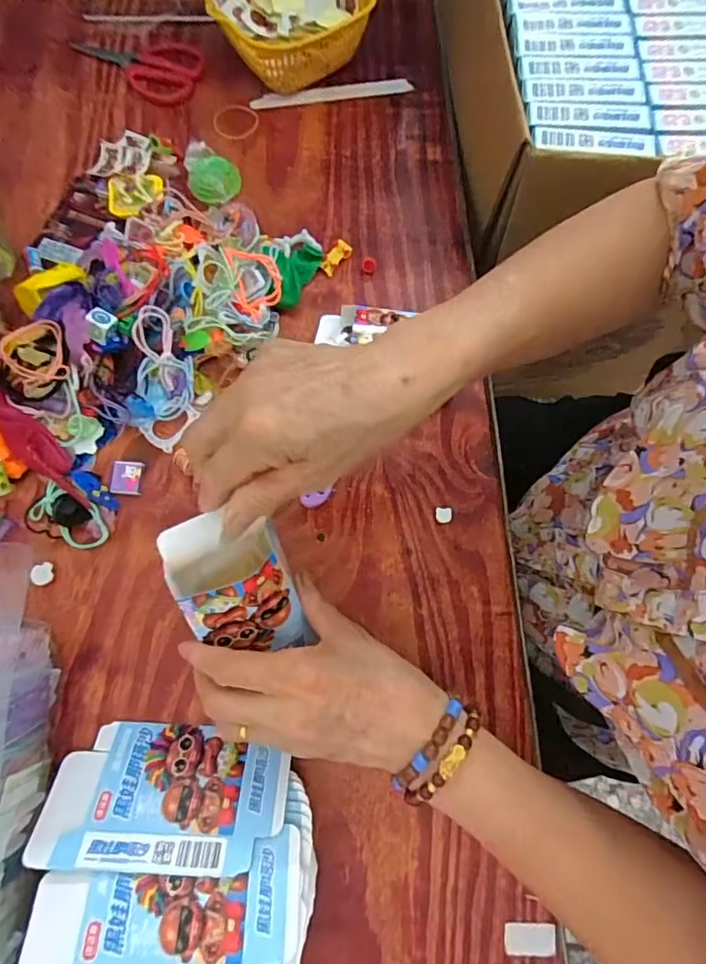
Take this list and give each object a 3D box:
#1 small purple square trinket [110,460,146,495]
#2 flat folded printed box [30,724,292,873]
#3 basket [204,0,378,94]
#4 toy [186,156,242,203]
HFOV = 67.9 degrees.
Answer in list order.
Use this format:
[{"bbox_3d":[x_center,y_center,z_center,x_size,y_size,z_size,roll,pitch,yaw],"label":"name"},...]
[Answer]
[{"bbox_3d":[-0.176,-0.004,0.410,0.022,0.008,0.026,5,73,0],"label":"small purple square trinket"},{"bbox_3d":[-0.117,0.197,0.333,0.146,0.004,0.082,3,42,0],"label":"flat folded printed box"},{"bbox_3d":[-0.062,-0.459,0.518,0.151,0.074,0.138,0,73,-1],"label":"basket"},{"bbox_3d":[-0.129,-0.280,0.490,0.047,0.021,0.042,-15,74,-6],"label":"toy"}]

